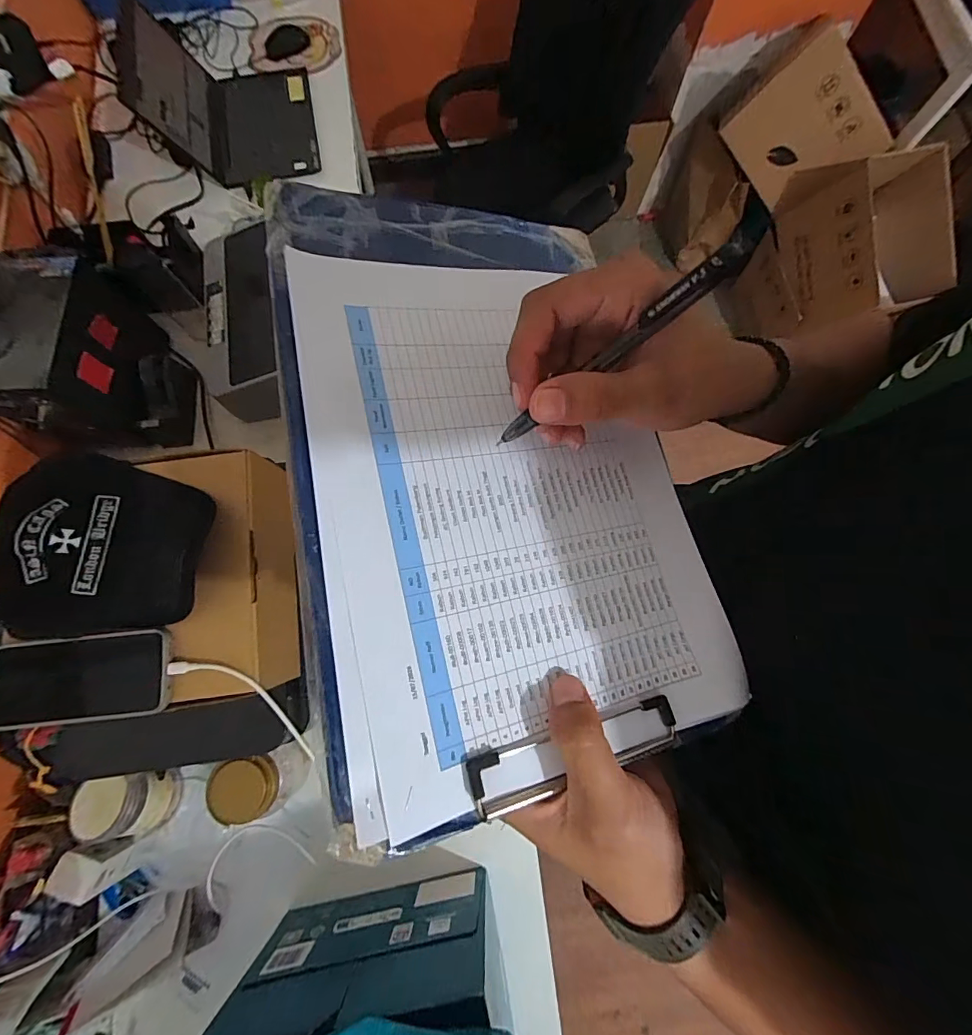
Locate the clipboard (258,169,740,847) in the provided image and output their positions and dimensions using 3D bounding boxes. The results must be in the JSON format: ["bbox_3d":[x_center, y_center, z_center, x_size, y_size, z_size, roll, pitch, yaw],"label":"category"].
[{"bbox_3d":[0.009,-0.038,0.258,0.226,0.009,0.343,-7,77,-21],"label":"clipboard"}]

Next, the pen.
[{"bbox_3d":[0.064,-0.085,0.212,0.146,0.016,0.016,-38,78,18],"label":"pen"}]

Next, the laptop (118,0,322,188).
[{"bbox_3d":[-0.550,-0.875,0.907,0.322,0.147,0.306,-9,76,-2],"label":"laptop"}]

